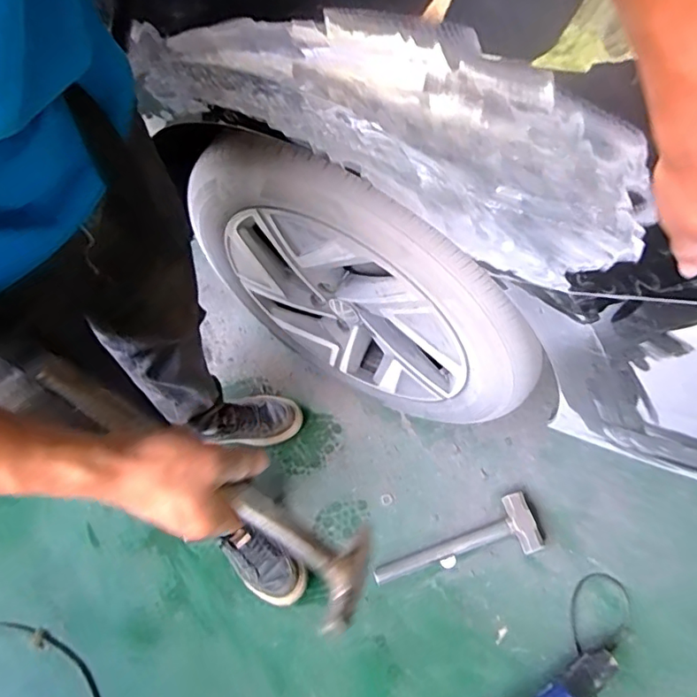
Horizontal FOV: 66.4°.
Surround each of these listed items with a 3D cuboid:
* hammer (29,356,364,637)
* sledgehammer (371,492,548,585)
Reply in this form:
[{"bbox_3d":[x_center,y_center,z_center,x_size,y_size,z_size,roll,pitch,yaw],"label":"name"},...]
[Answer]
[{"bbox_3d":[-0.108,0.103,0.420,0.298,0.055,0.077,37,68,-7],"label":"hammer"},{"bbox_3d":[0.213,0.368,1.004,0.292,0.039,0.110,-17,65,-5],"label":"sledgehammer"}]

